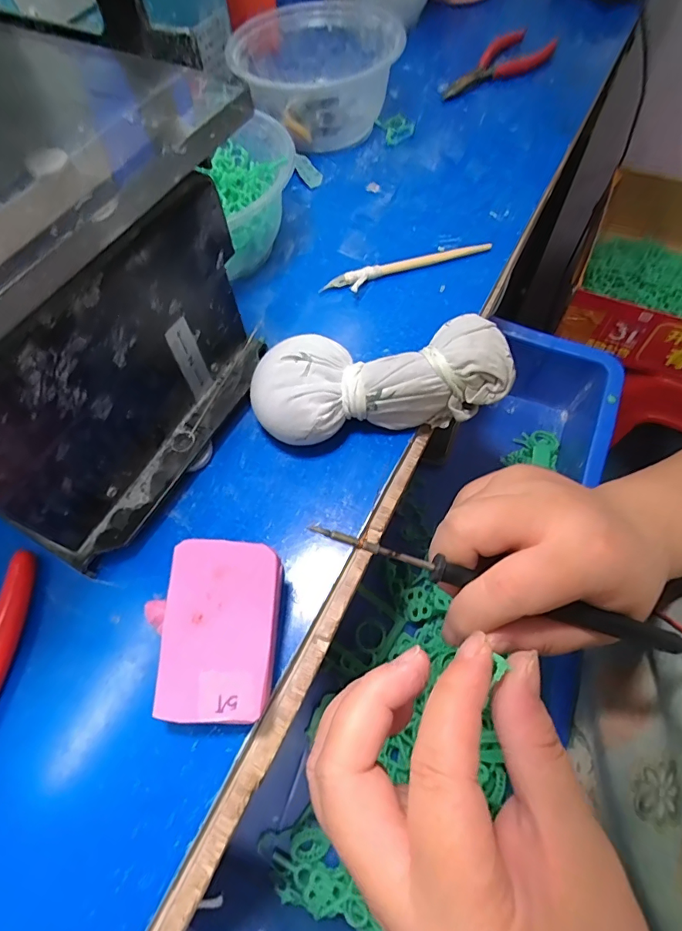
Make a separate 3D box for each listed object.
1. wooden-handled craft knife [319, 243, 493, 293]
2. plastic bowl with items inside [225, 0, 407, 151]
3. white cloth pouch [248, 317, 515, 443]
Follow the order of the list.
[{"bbox_3d":[0.046,-0.133,0.313,0.117,0.009,0.016,-17,64,-7],"label":"wooden-handled craft knife"},{"bbox_3d":[-0.020,-0.317,0.379,0.127,0.063,0.107,-14,64,-5],"label":"plastic bowl with items inside"},{"bbox_3d":[0.021,-0.046,0.251,0.134,0.043,0.051,-11,63,-4],"label":"white cloth pouch"}]

